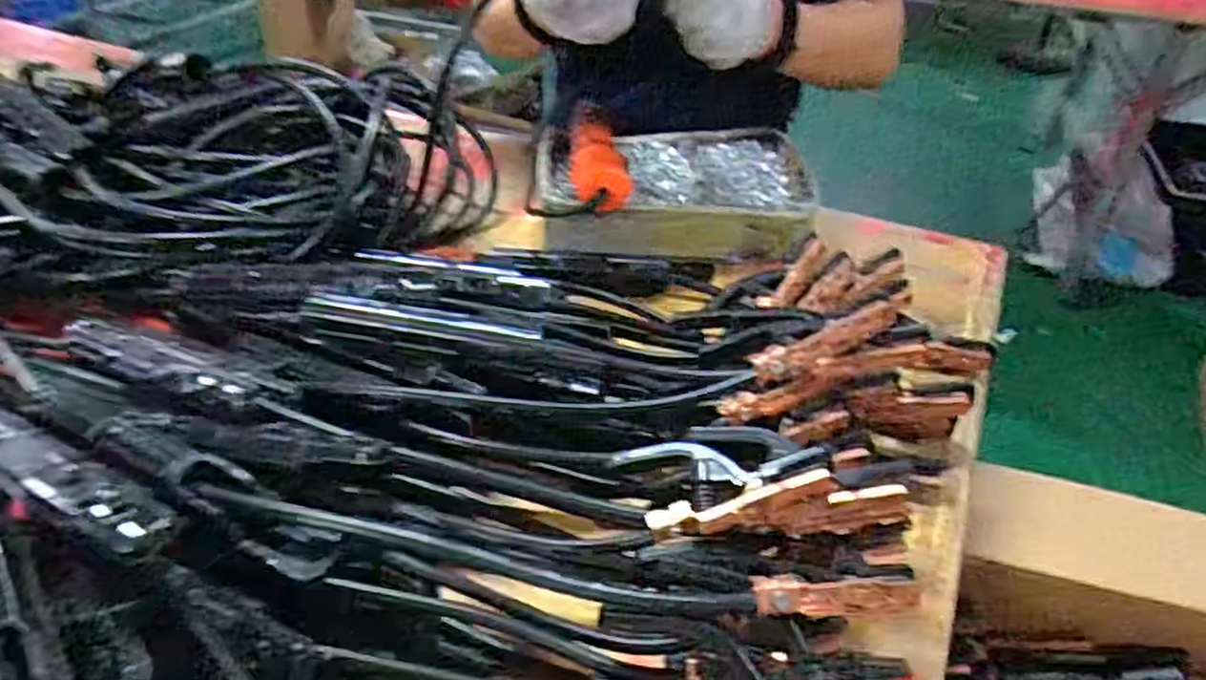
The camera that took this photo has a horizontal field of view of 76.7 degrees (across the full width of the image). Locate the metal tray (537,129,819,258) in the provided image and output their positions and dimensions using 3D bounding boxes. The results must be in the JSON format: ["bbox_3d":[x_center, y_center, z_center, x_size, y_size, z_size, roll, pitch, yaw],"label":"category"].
[{"bbox_3d":[0.067,-0.153,0.741,0.258,0.060,0.218,-4,39,-7],"label":"metal tray"}]

